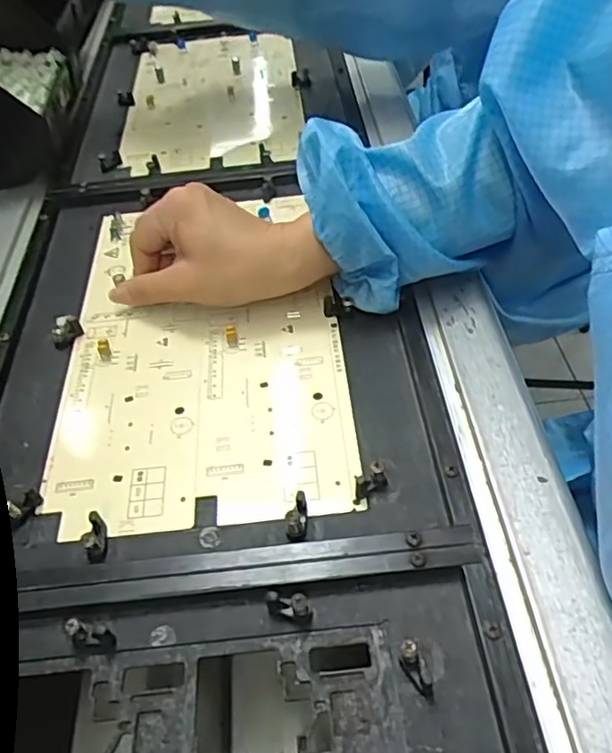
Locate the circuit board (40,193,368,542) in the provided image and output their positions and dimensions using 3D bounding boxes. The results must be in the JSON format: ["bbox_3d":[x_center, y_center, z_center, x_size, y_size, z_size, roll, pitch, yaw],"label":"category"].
[{"bbox_3d":[-0.069,-0.027,0.414,0.173,0.009,0.275,-6,48,-1],"label":"circuit board"}]

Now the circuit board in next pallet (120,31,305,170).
[{"bbox_3d":[-0.092,-0.279,0.625,0.165,0.010,0.249,-7,48,-1],"label":"circuit board in next pallet"}]

